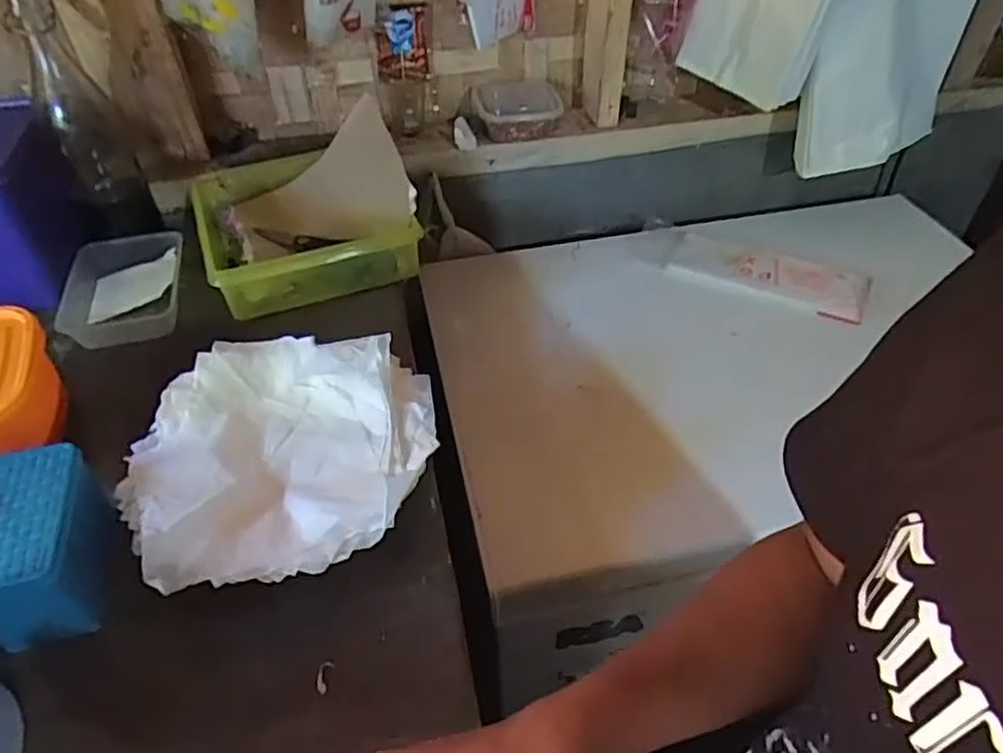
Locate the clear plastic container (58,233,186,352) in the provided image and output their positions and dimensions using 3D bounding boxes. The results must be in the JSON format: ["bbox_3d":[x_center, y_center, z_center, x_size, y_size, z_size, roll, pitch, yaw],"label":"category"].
[{"bbox_3d":[-0.431,-0.103,0.766,0.119,0.050,0.157,-10,44,-10],"label":"clear plastic container"}]

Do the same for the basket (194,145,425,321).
[{"bbox_3d":[-0.242,-0.181,0.822,0.229,0.098,0.241,-16,45,-16],"label":"basket"}]

